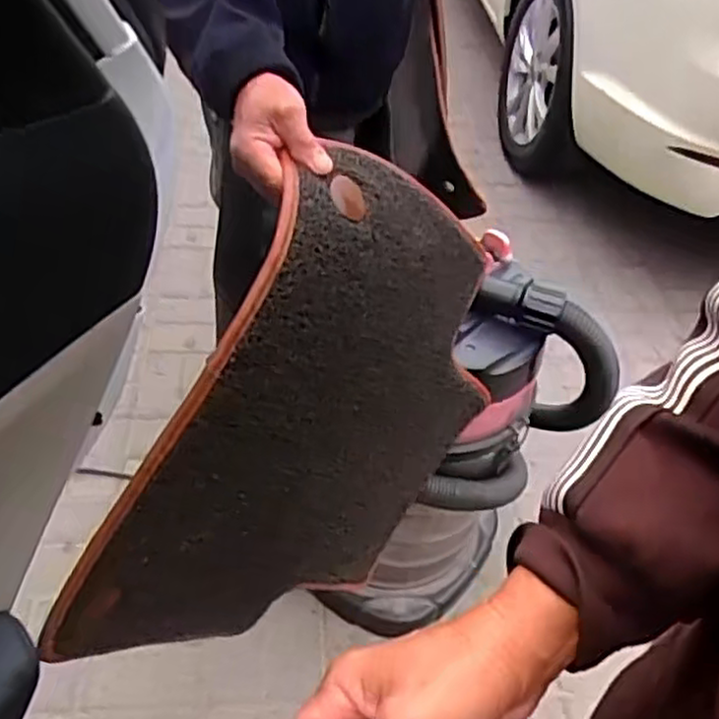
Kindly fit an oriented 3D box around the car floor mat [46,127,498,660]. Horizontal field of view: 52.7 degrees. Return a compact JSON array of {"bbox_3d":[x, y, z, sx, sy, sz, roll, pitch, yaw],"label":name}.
[{"bbox_3d":[-0.020,0.067,0.736,0.044,0.467,0.457,34,7,33],"label":"car floor mat"}]

